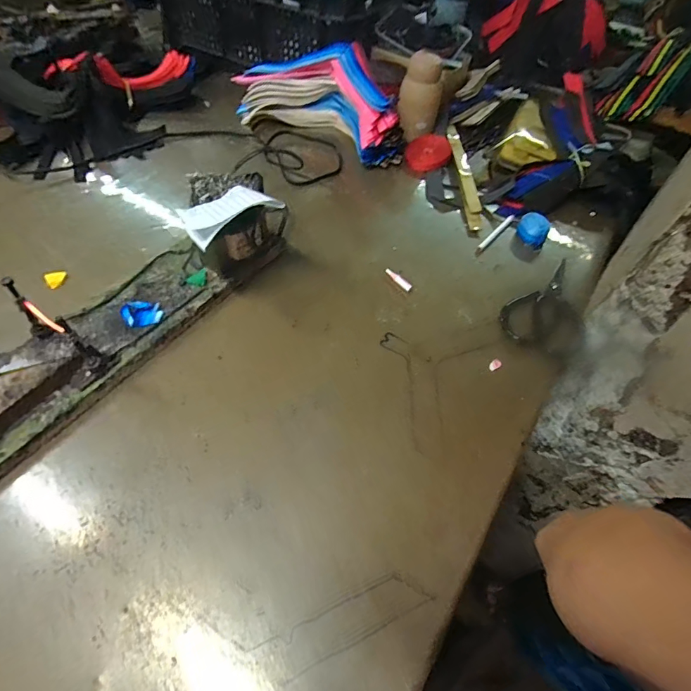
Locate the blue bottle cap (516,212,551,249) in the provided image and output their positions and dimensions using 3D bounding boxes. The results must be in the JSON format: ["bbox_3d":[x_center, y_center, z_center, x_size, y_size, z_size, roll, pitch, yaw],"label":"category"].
[{"bbox_3d":[0.283,-0.175,0.636,0.044,0.034,0.053,25,55,14],"label":"blue bottle cap"}]

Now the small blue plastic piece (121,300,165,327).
[{"bbox_3d":[-0.233,-0.036,0.479,0.048,0.004,0.036,9,53,2],"label":"small blue plastic piece"}]

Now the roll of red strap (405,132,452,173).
[{"bbox_3d":[0.148,-0.344,0.754,0.084,0.012,0.066,-30,83,-9],"label":"roll of red strap"}]

